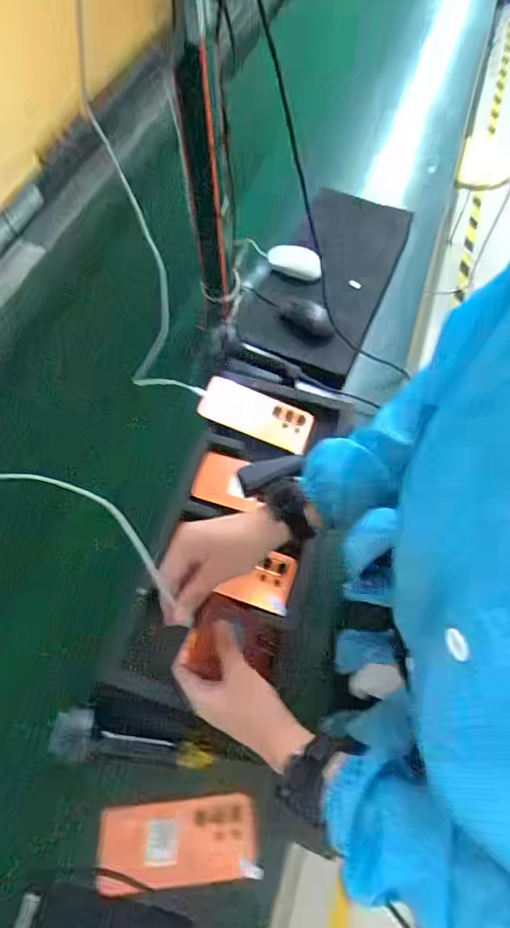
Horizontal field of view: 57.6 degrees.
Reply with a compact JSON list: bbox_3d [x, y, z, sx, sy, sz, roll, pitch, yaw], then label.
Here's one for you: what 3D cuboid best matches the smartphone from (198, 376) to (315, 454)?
[{"bbox_3d":[0.004,-0.079,0.718,0.171,0.012,0.075,21,72,-3],"label":"smartphone"}]

